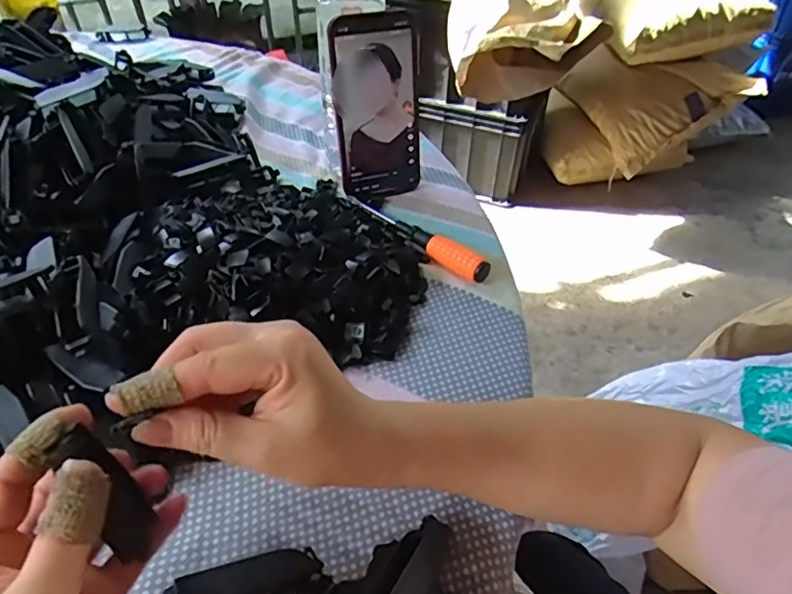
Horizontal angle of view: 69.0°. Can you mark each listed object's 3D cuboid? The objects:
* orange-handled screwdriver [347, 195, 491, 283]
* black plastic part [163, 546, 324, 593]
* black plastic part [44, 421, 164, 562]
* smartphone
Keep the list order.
[{"bbox_3d":[0.014,-0.056,0.492,0.017,0.020,0.156,-33,51,-30],"label":"orange-handled screwdriver"},{"bbox_3d":[-0.075,0.144,0.289,0.072,0.019,0.019,-13,44,-14],"label":"black plastic part"},{"bbox_3d":[-0.123,0.085,0.247,0.021,0.067,0.013,-34,36,-31],"label":"black plastic part"},{"bbox_3d":[-0.017,-0.164,0.512,0.071,0.154,0.012,-11,34,-13],"label":"smartphone"}]

